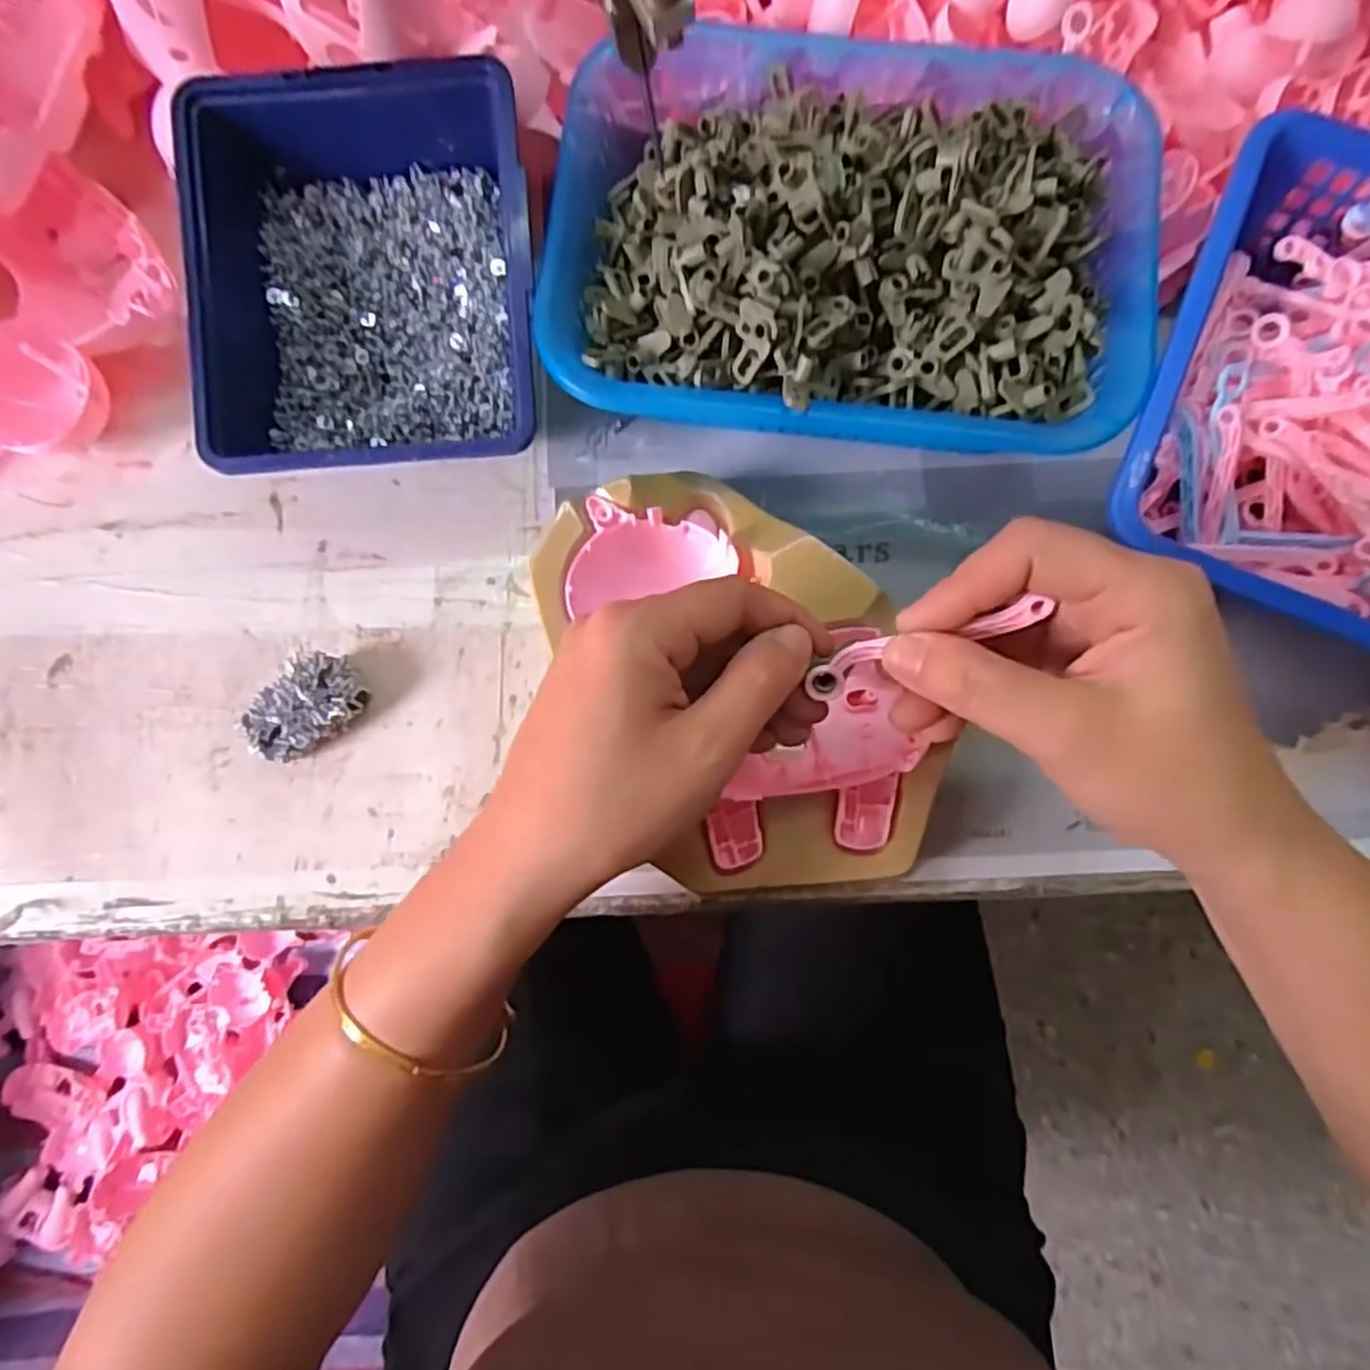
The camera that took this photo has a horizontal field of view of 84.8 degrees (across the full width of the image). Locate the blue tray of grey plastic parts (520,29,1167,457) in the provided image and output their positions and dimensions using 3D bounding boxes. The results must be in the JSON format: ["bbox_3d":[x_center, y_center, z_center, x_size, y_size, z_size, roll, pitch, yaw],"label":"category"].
[{"bbox_3d":[0.071,-0.202,0.322,0.254,0.059,0.196,5,82,2],"label":"blue tray of grey plastic parts"}]

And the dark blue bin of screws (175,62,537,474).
[{"bbox_3d":[-0.137,-0.177,0.340,0.145,0.072,0.174,-3,82,1],"label":"dark blue bin of screws"}]

